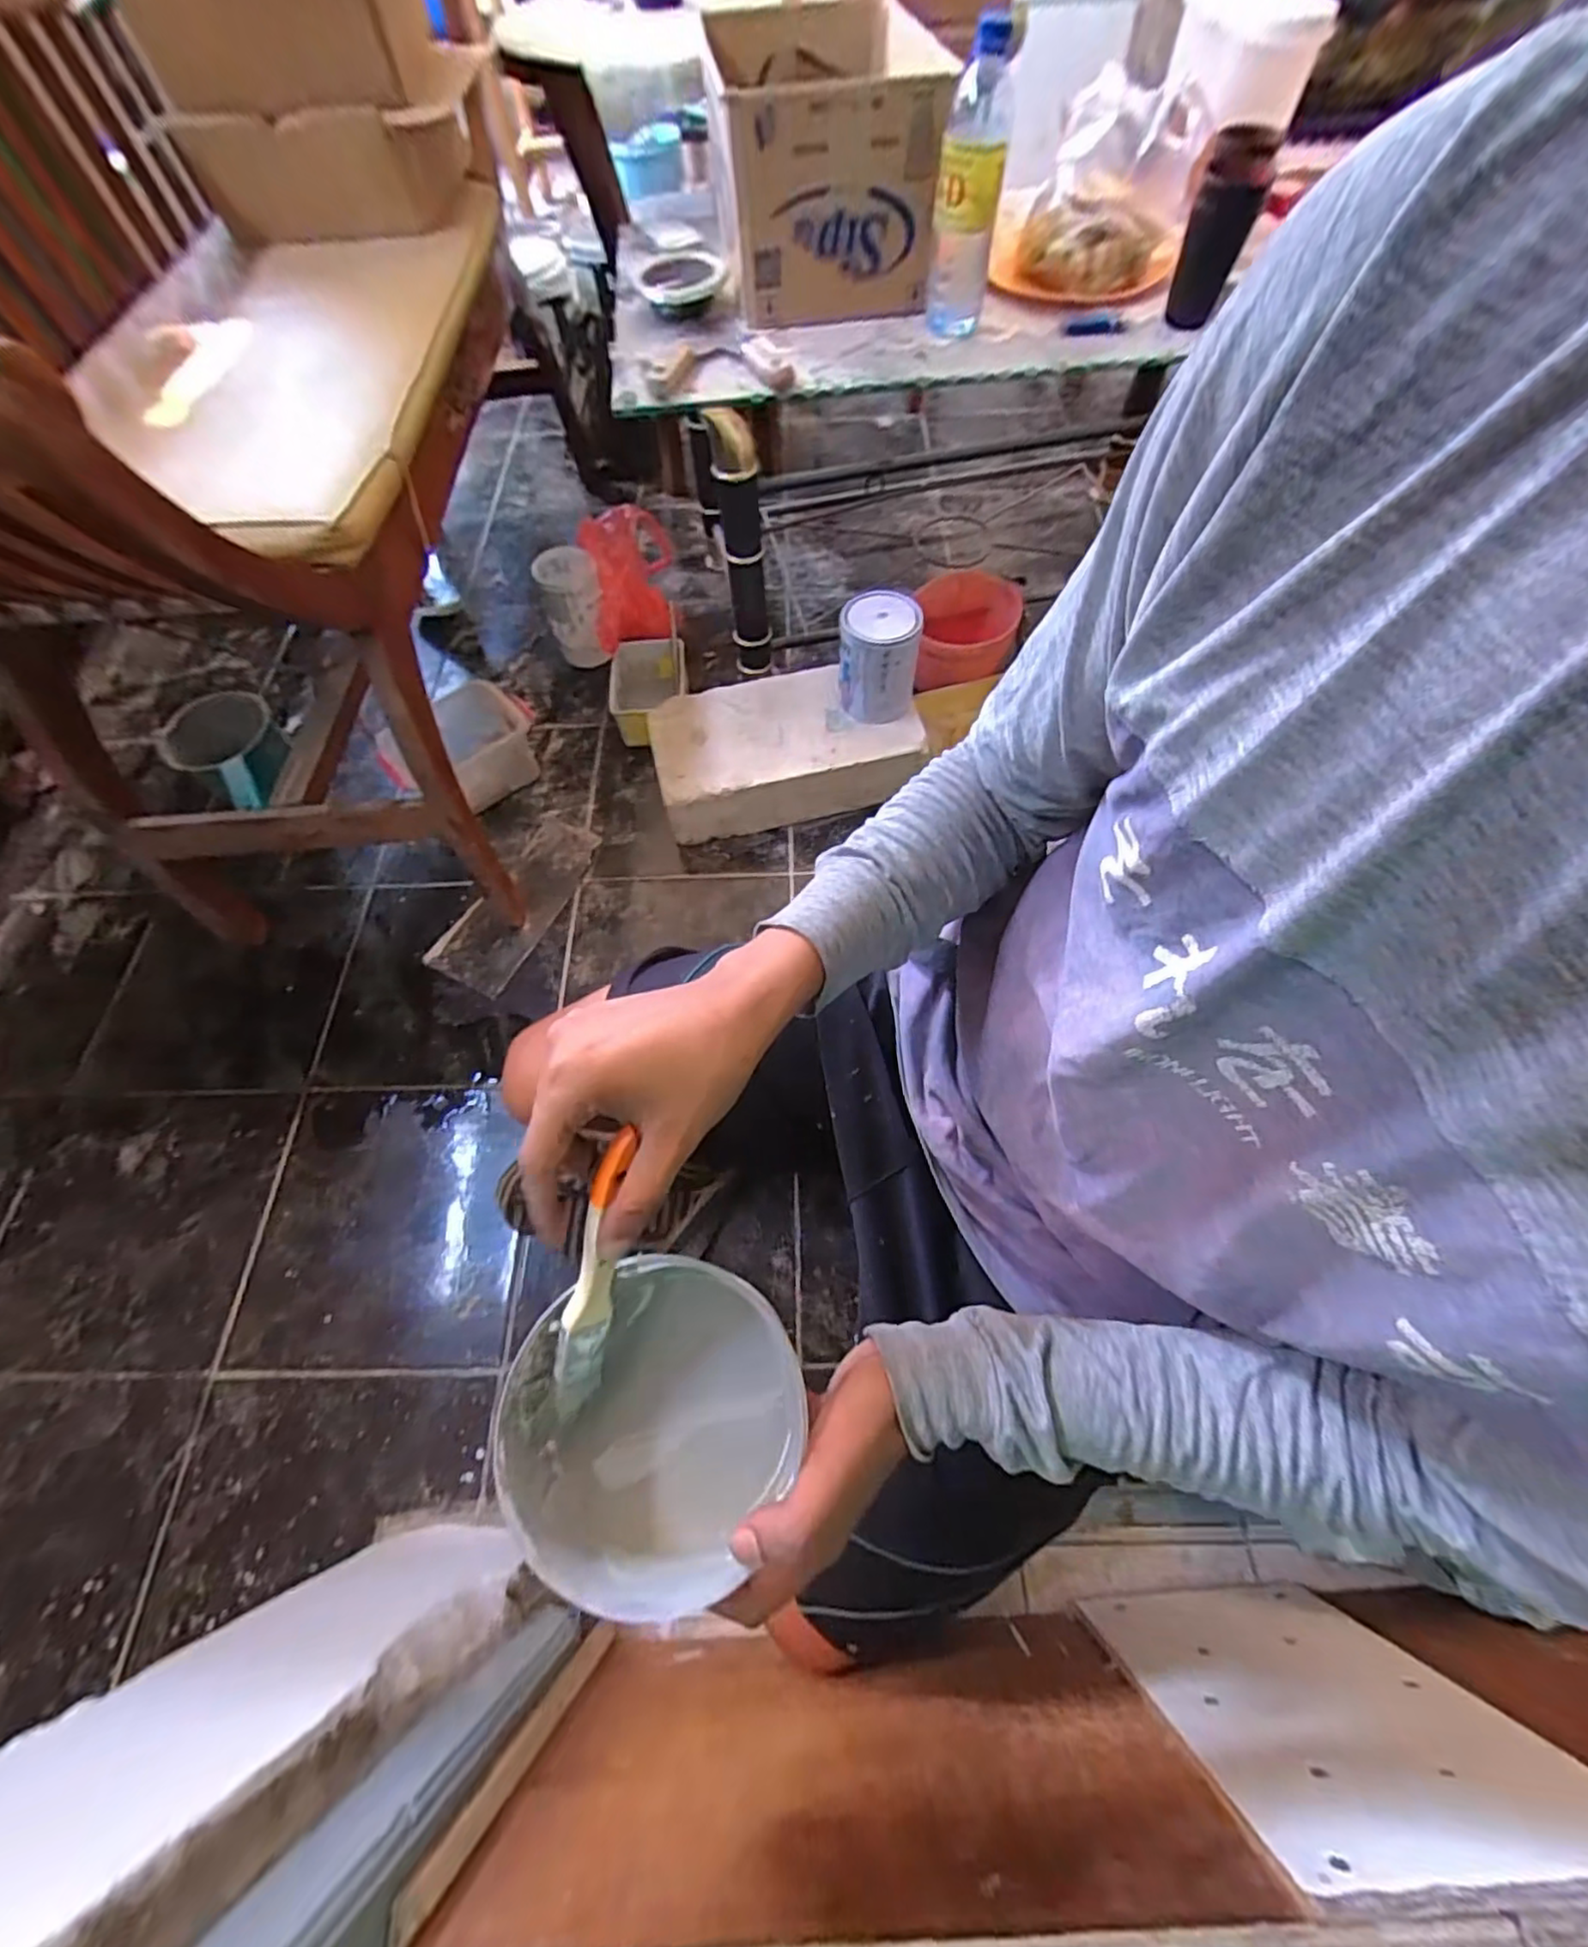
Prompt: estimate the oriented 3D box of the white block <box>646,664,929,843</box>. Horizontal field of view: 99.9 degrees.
[{"bbox_3d":[-0.014,-0.320,0.988,0.366,0.132,0.188,-11,63,-3],"label":"white block"}]

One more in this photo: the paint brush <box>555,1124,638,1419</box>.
[{"bbox_3d":[-0.096,0.144,0.317,0.018,0.018,0.151,13,103,8],"label":"paint brush"}]

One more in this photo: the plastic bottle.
[{"bbox_3d":[0.174,-0.776,0.668,0.071,0.211,0.081,9,64,7],"label":"plastic bottle"}]

